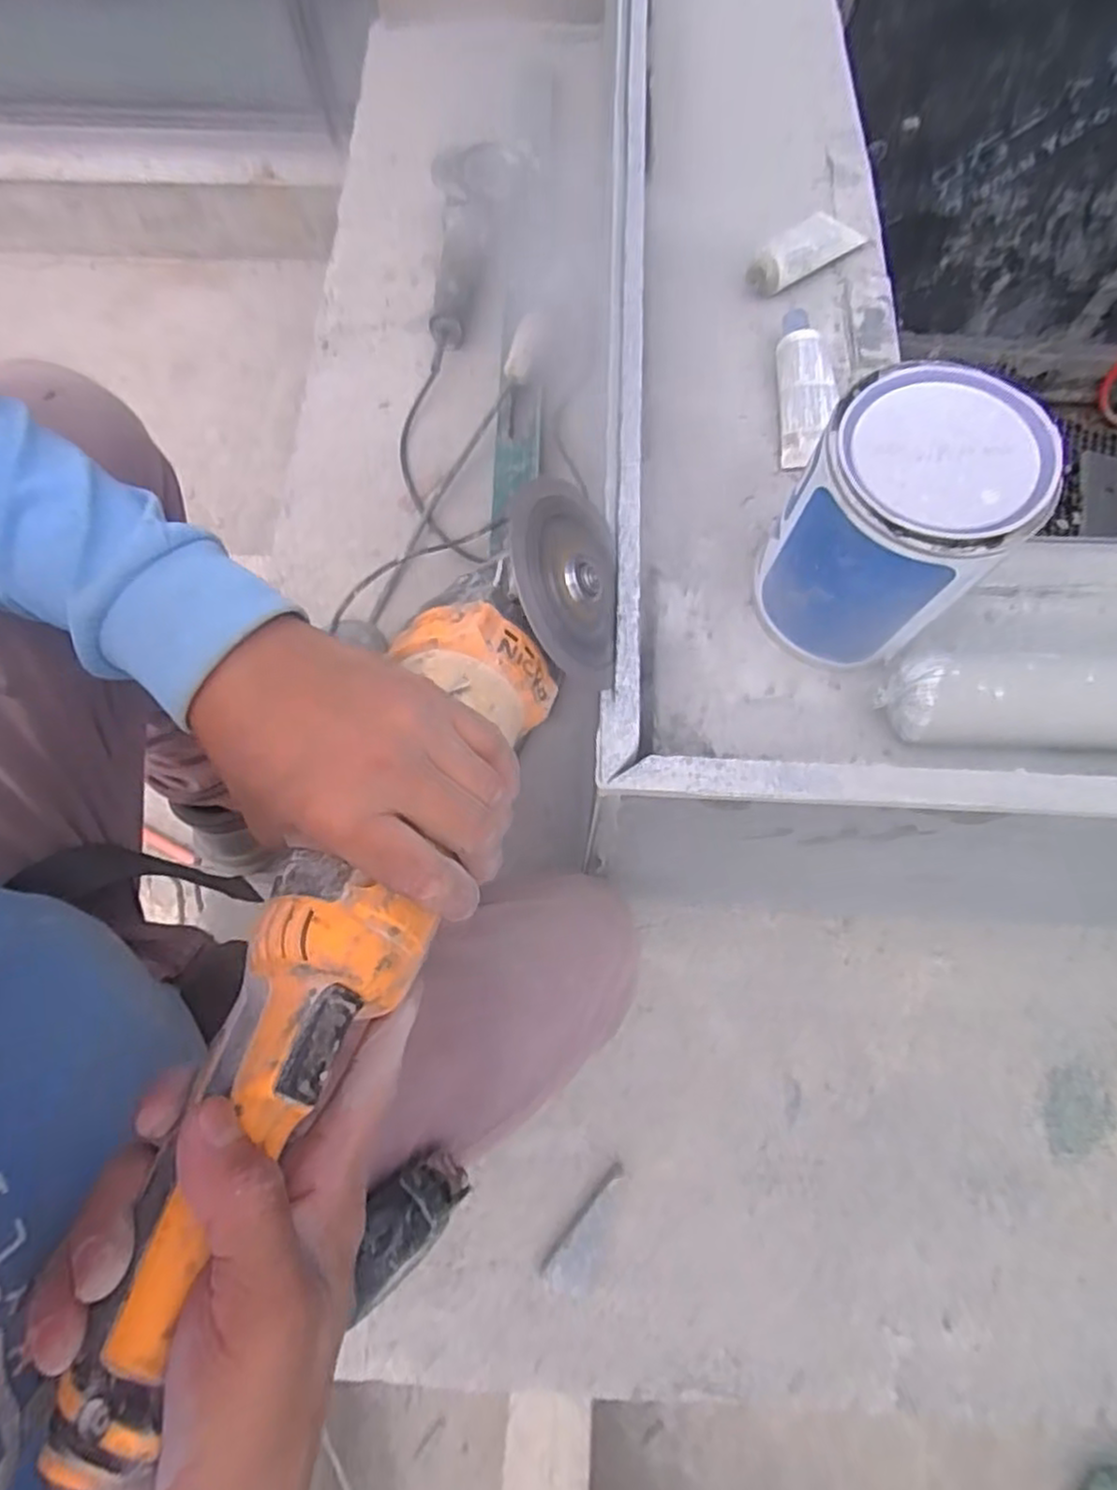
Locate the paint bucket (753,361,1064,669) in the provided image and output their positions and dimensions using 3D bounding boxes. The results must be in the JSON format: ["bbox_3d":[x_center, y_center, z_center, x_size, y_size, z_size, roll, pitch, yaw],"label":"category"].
[{"bbox_3d":[0.166,-0.104,0.367,0.093,0.123,0.093,0,70,0],"label":"paint bucket"}]

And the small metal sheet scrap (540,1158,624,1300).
[{"bbox_3d":[0.028,0.439,0.655,0.046,0.023,0.109,27,73,9],"label":"small metal sheet scrap"}]

